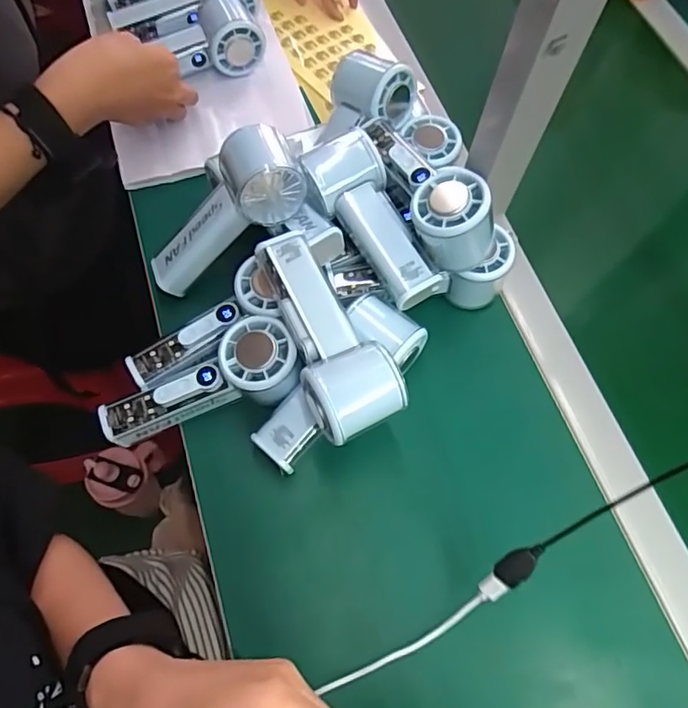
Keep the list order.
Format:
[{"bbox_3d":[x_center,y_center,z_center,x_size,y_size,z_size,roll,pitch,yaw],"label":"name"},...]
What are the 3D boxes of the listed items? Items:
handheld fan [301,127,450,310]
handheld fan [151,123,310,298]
[{"bbox_3d":[0.023,-0.105,0.450,0.066,0.054,0.148,-28,83,-15],"label":"handheld fan"},{"bbox_3d":[-0.101,-0.111,0.446,0.149,0.055,0.058,-38,68,21],"label":"handheld fan"}]

